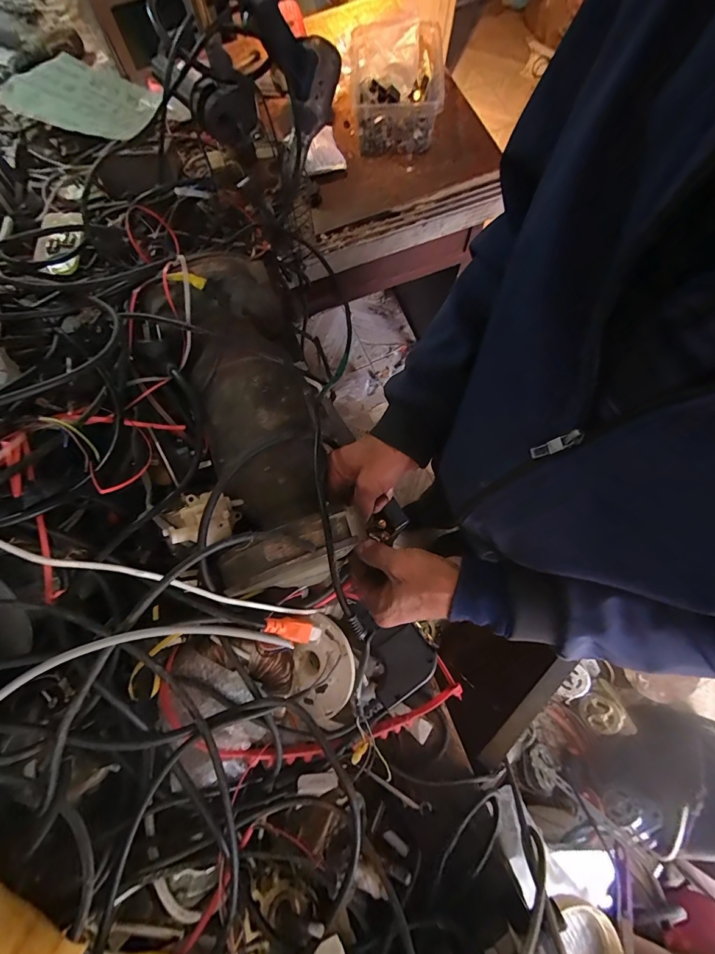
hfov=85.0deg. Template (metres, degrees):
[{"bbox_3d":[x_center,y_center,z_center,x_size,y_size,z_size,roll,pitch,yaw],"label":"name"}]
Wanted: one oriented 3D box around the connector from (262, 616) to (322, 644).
[{"bbox_3d":[-0.067,0.162,0.414,0.069,0.018,0.021,25,73,-32],"label":"connector"}]

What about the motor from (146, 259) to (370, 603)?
[{"bbox_3d":[-0.108,-0.058,0.429,0.137,0.127,0.361,-19,72,-5],"label":"motor"}]

